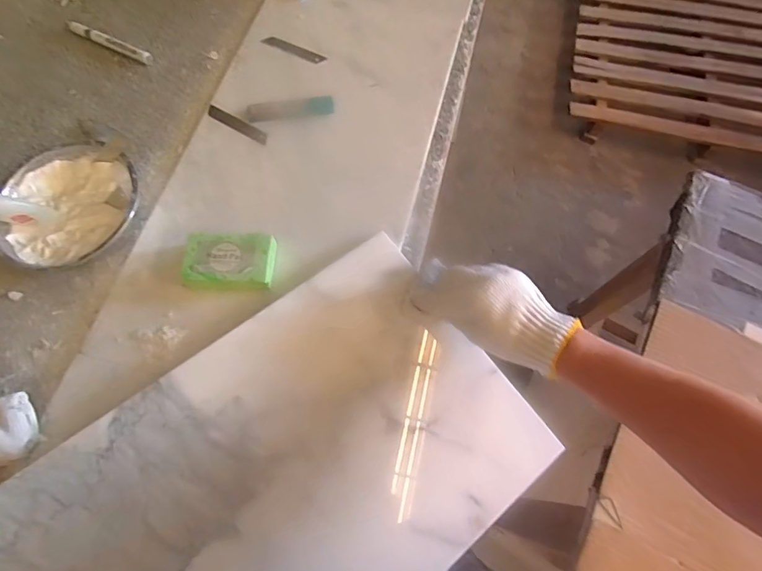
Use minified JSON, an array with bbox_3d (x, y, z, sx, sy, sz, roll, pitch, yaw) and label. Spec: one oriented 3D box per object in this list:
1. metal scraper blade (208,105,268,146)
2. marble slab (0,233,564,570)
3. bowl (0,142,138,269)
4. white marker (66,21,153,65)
[{"bbox_3d":[-0.190,-0.213,0.558,0.102,0.004,0.017,31,72,12],"label":"metal scraper blade"},{"bbox_3d":[-0.129,0.211,0.376,0.568,0.016,0.291,-35,80,-18],"label":"marble slab"},{"bbox_3d":[-0.353,-0.088,0.494,0.143,0.046,0.154,0,69,1],"label":"bowl"},{"bbox_3d":[-0.398,-0.354,0.618,0.150,0.013,0.020,25,71,10],"label":"white marker"}]

